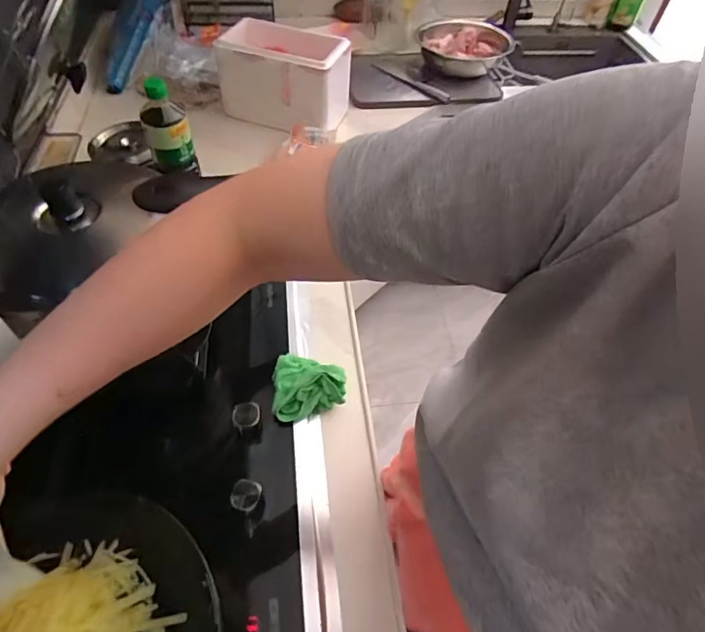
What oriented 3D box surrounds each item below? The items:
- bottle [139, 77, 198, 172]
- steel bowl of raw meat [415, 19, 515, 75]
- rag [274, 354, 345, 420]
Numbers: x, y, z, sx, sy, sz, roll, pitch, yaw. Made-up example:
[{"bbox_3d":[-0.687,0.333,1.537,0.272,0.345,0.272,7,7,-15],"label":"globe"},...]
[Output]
[{"bbox_3d":[-0.318,-0.318,0.814,0.075,0.142,0.060,-15,55,-15],"label":"bottle"},{"bbox_3d":[0.329,-0.800,1.408,0.266,0.088,0.282,2,52,-2],"label":"steel bowl of raw meat"},{"bbox_3d":[-0.064,0.104,0.710,0.106,0.035,0.103,0,52,-4],"label":"rag"}]

